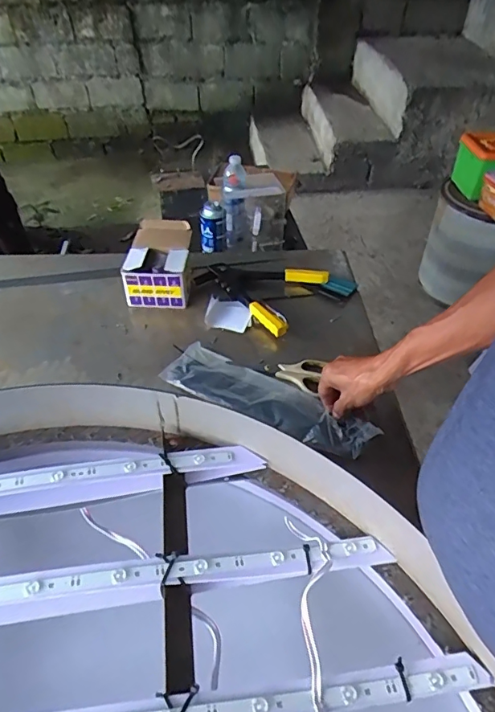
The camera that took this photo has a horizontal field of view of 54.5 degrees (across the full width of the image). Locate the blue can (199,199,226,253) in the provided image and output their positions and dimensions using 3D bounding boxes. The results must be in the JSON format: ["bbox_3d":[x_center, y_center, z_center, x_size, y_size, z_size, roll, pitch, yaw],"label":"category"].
[{"bbox_3d":[-0.090,-0.333,1.243,0.061,0.130,0.053,1,45,-2],"label":"blue can"}]

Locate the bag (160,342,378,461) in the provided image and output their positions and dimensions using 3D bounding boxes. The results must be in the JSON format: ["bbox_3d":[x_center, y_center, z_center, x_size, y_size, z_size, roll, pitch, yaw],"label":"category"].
[{"bbox_3d":[0.024,0.062,0.737,0.337,0.019,0.099,22,48,27],"label":"bag"}]

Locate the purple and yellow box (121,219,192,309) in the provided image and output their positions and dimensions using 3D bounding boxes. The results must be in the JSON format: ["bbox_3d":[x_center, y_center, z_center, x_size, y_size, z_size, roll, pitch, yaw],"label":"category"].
[{"bbox_3d":[-0.171,-0.184,0.945,0.120,0.082,0.183,0,45,-1],"label":"purple and yellow box"}]

